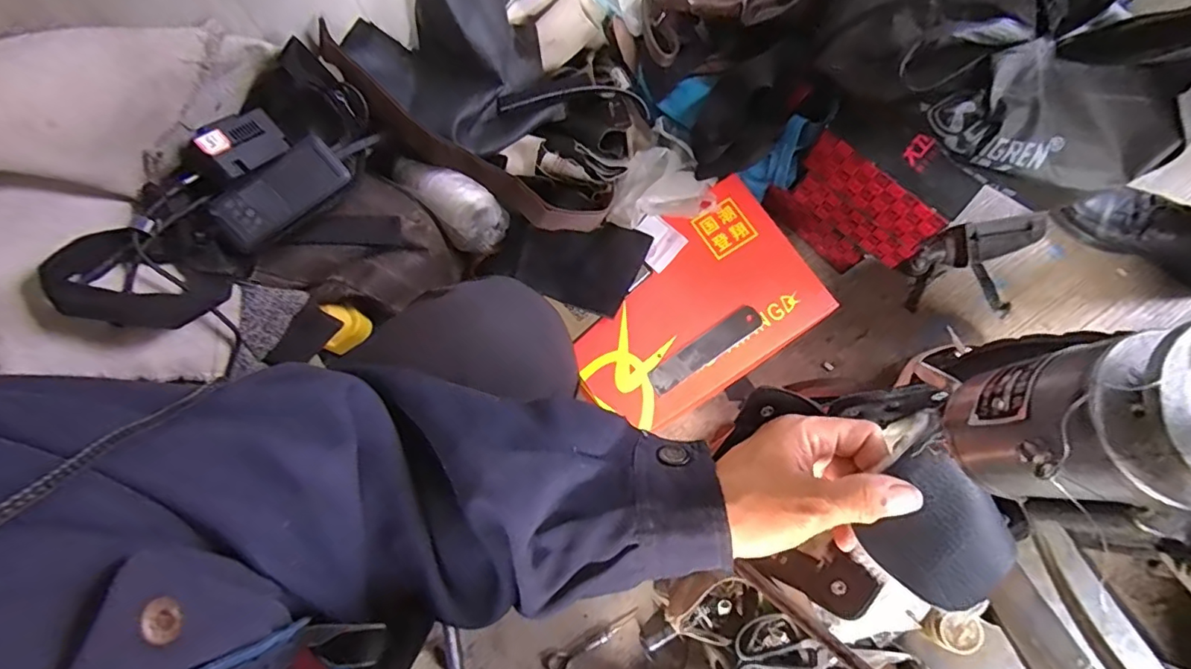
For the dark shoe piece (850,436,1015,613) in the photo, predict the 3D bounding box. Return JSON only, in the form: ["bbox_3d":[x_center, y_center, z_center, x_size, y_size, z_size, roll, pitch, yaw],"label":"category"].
[{"bbox_3d":[0.187,0.107,0.296,0.070,0.015,0.070,-42,79,-8],"label":"dark shoe piece"}]

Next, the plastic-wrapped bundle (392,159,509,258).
[{"bbox_3d":[-0.195,-0.186,0.720,0.077,0.070,0.164,-42,79,-8],"label":"plastic-wrapped bundle"}]

